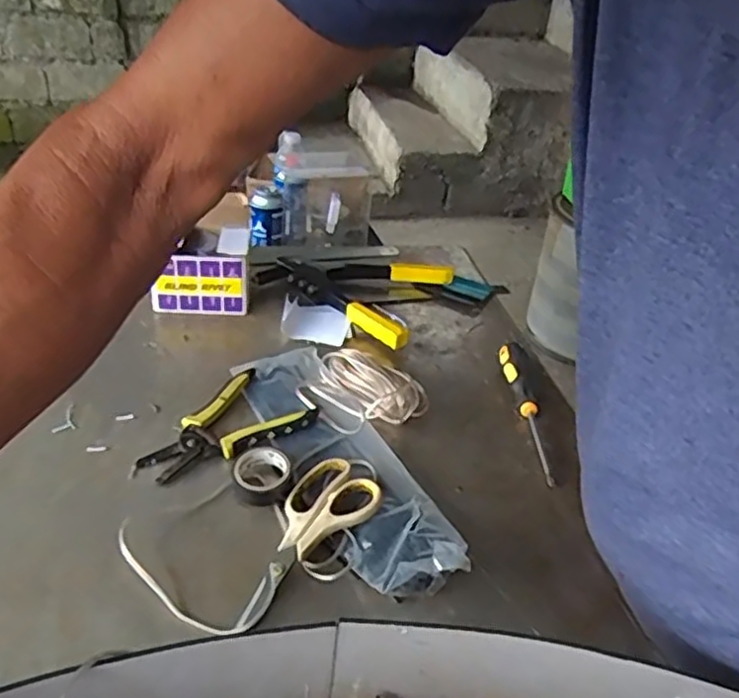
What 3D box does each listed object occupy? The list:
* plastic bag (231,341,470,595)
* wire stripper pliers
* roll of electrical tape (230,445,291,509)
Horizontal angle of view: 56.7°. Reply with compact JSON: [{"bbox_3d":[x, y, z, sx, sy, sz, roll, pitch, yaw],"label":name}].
[{"bbox_3d":[-0.033,0.087,0.642,0.099,0.035,0.346,-13,38,-26],"label":"plastic bag"},{"bbox_3d":[-0.137,0.078,0.656,0.105,0.013,0.161,26,38,26],"label":"wire stripper pliers"},{"bbox_3d":[-0.096,0.112,0.601,0.050,0.025,0.051,4,34,-3],"label":"roll of electrical tape"}]

